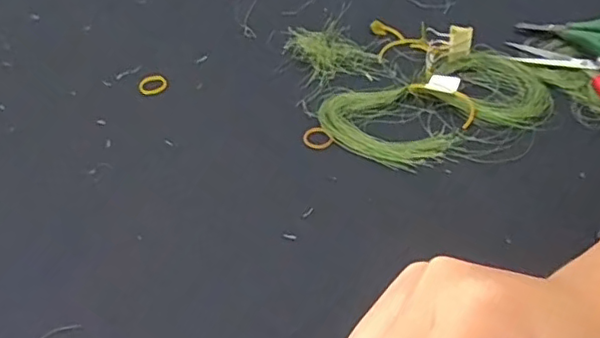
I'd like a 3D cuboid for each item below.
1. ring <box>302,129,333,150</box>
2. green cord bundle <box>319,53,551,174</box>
[{"bbox_3d":[0.013,-0.021,0.396,0.021,0.005,0.018,-4,46,3],"label":"ring"},{"bbox_3d":[0.098,-0.045,0.404,0.154,0.008,0.087,-18,47,-11],"label":"green cord bundle"}]

